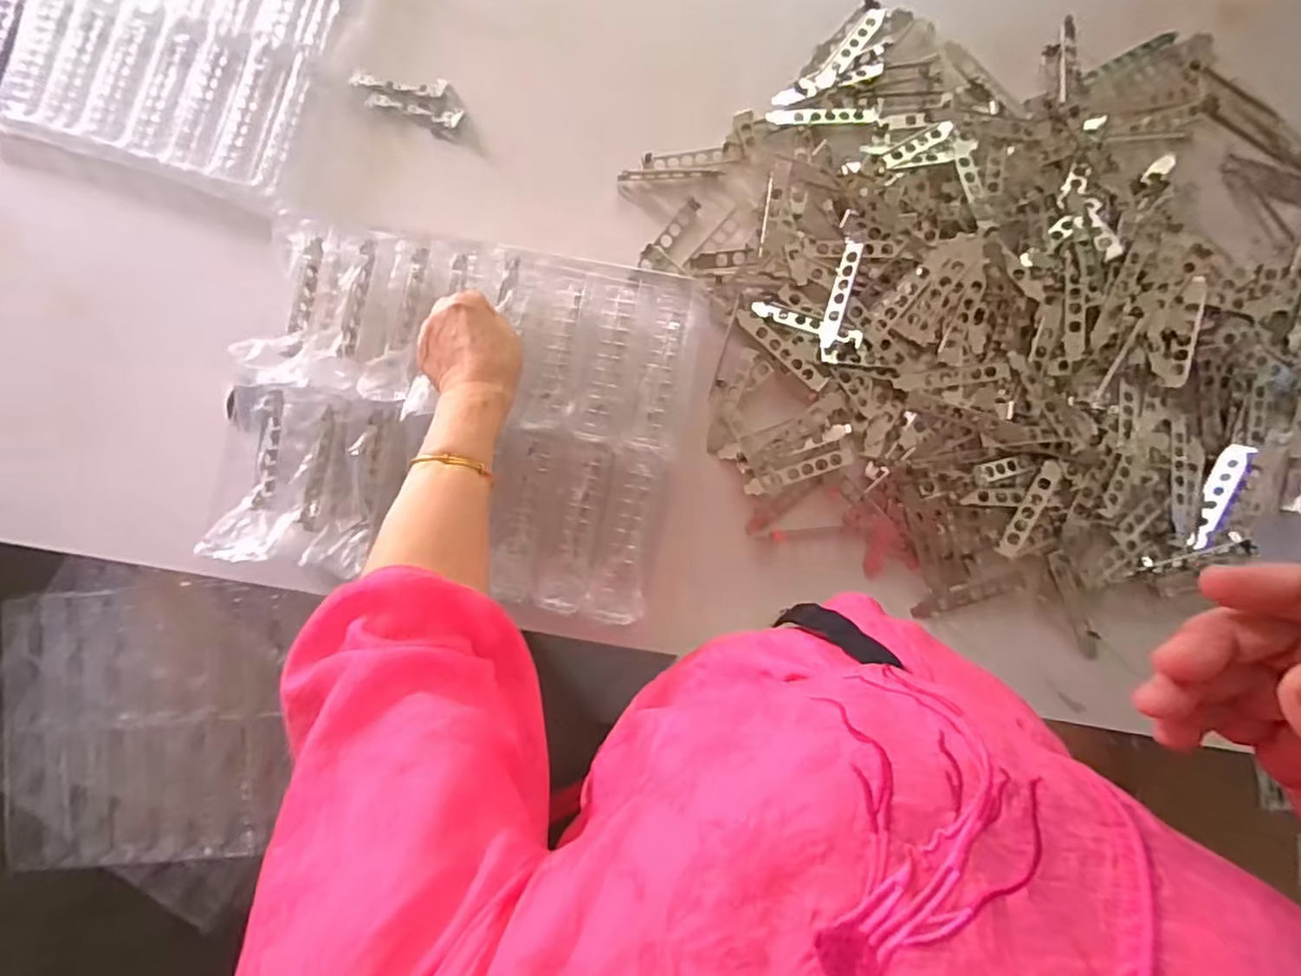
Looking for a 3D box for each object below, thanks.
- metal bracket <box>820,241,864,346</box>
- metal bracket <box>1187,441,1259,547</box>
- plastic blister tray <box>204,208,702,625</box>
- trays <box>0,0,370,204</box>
[{"bbox_3d":[0.203,-0.208,0.696,0.019,0.008,0.112,17,94,16],"label":"metal bracket"},{"bbox_3d":[0.605,0.009,0.690,0.032,0.009,0.123,26,88,2],"label":"metal bracket"},{"bbox_3d":[-0.186,-0.081,0.640,0.428,0.072,0.349,11,88,2],"label":"plastic blister tray"},{"bbox_3d":[-0.565,-0.539,0.736,0.440,0.039,0.339,17,88,2],"label":"trays"}]

